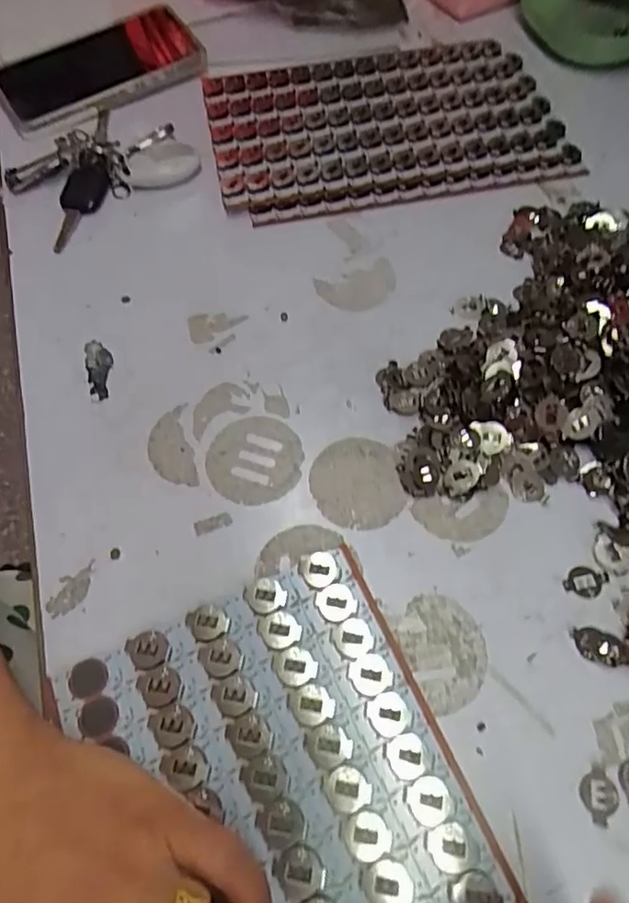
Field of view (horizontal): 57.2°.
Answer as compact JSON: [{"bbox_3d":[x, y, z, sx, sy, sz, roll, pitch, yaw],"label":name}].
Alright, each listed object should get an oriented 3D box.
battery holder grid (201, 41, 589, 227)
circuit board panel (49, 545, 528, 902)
[{"bbox_3d":[0.053,-0.250,0.442,0.258,0.017,0.155,-9,63,-2],"label":"battery holder grid"},{"bbox_3d":[-0.006,0.168,0.236,0.152,0.006,0.224,-24,65,-9],"label":"circuit board panel"}]

